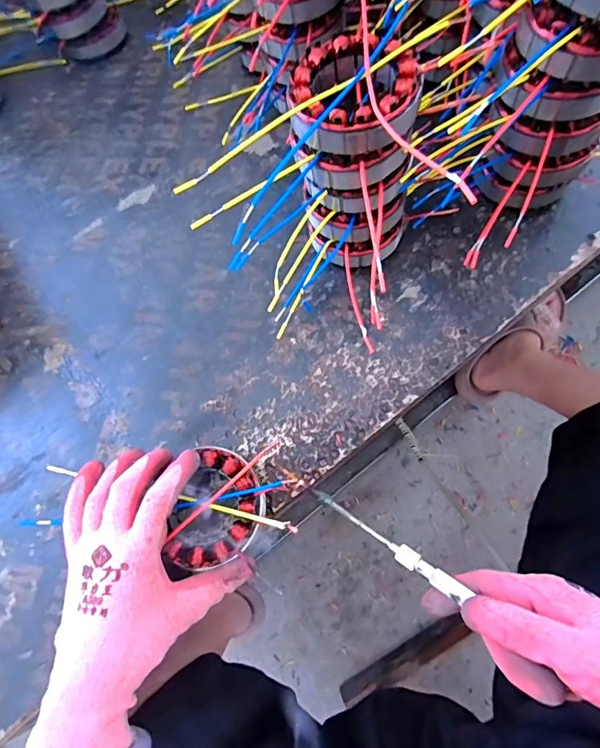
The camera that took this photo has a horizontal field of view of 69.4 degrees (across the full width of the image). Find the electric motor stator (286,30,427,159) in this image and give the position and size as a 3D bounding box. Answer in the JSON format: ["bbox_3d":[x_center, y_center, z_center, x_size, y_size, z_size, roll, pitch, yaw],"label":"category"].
[{"bbox_3d":[0.036,-0.182,0.285,0.088,0.043,0.093,-2,71,6],"label":"electric motor stator"}]

